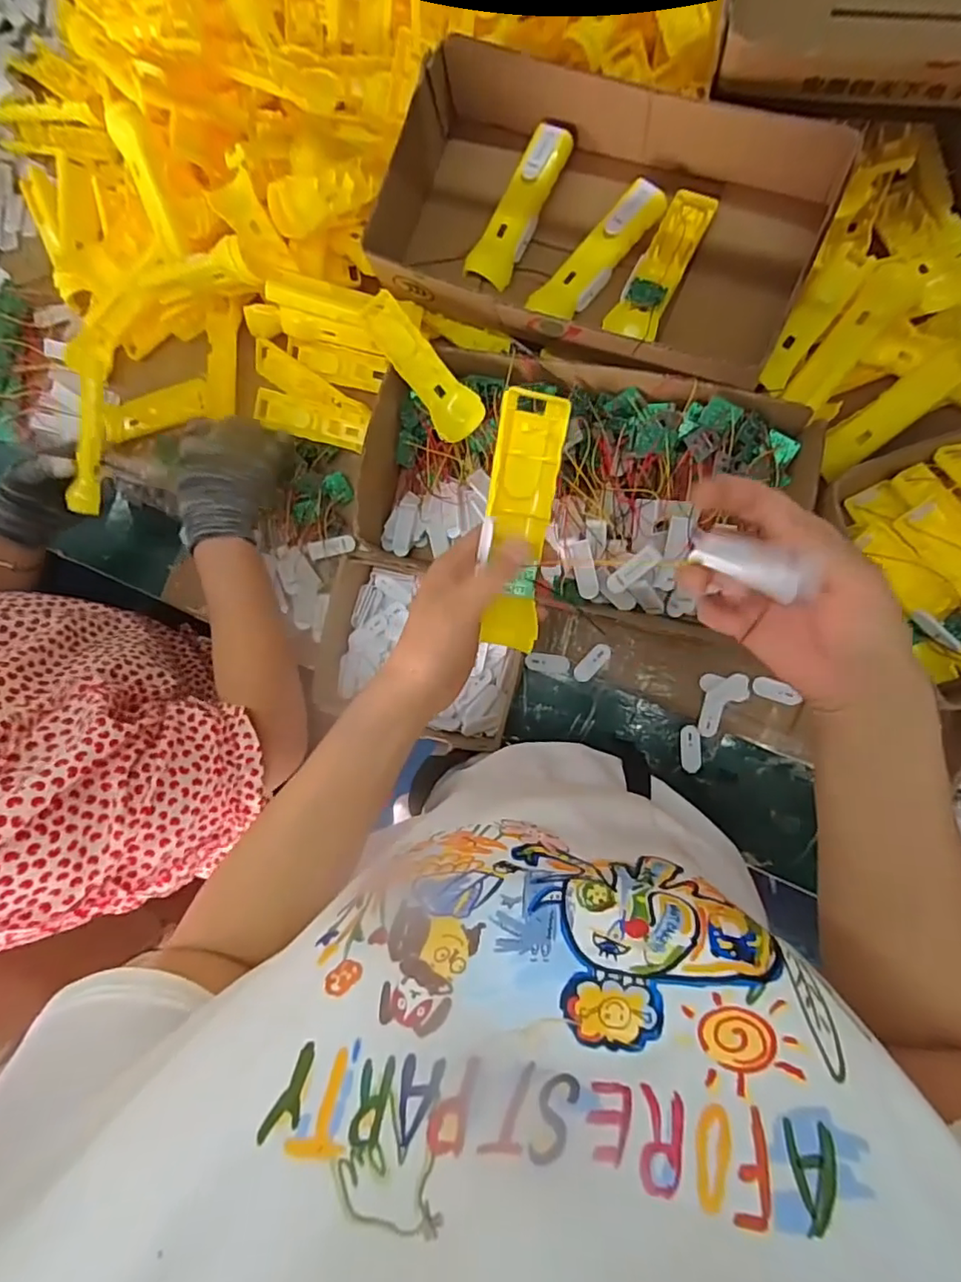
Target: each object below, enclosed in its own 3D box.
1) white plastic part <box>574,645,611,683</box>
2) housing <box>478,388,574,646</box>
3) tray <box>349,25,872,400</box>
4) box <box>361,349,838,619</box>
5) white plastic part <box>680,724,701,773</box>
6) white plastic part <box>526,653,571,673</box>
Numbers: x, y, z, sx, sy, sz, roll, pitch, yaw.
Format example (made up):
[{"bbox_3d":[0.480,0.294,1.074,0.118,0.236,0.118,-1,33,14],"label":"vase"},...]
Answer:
[{"bbox_3d":[0.126,0.025,0.646,0.021,0.004,0.049,42,93,8],"label":"white plastic part"},{"bbox_3d":[0.027,-0.073,0.364,0.044,0.020,0.159,3,103,-13],"label":"housing"},{"bbox_3d":[0.110,-0.414,0.591,0.409,0.099,0.255,23,90,8],"label":"tray"},{"bbox_3d":[0.095,-0.159,0.594,0.431,0.083,0.222,13,88,8],"label":"box"},{"bbox_3d":[0.231,0.119,0.627,0.022,0.004,0.051,-2,86,8],"label":"white plastic part"},{"bbox_3d":[0.077,0.025,0.653,0.049,0.004,0.021,3,87,8],"label":"white plastic part"}]

